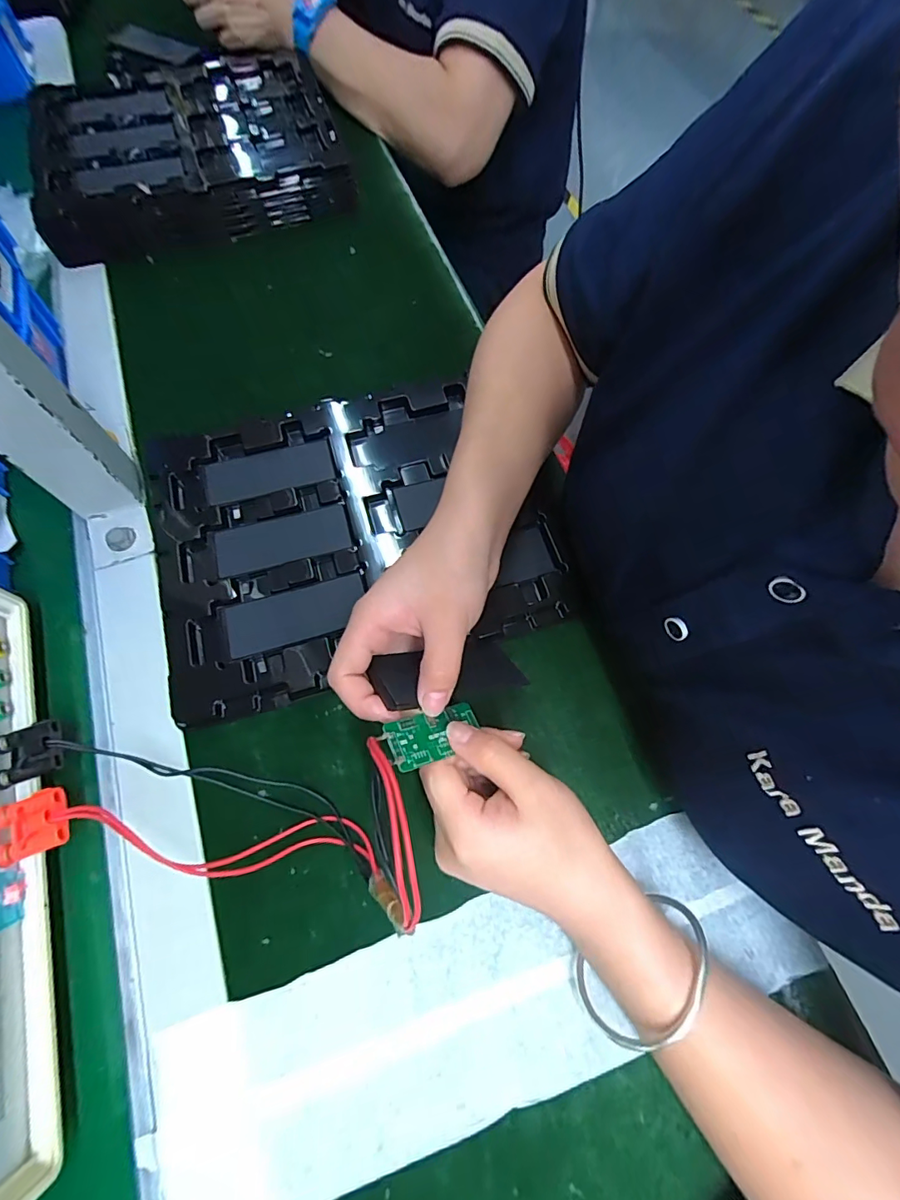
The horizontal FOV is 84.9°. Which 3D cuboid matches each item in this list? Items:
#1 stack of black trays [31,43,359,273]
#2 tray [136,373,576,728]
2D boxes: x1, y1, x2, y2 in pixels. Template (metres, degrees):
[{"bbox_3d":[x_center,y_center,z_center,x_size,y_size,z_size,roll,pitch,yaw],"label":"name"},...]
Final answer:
[{"bbox_3d":[-0.249,-0.440,0.484,0.268,0.054,0.235,-16,68,-7],"label":"stack of black trays"},{"bbox_3d":[-0.069,-0.055,0.345,0.264,0.013,0.217,-16,68,-7],"label":"tray"}]

